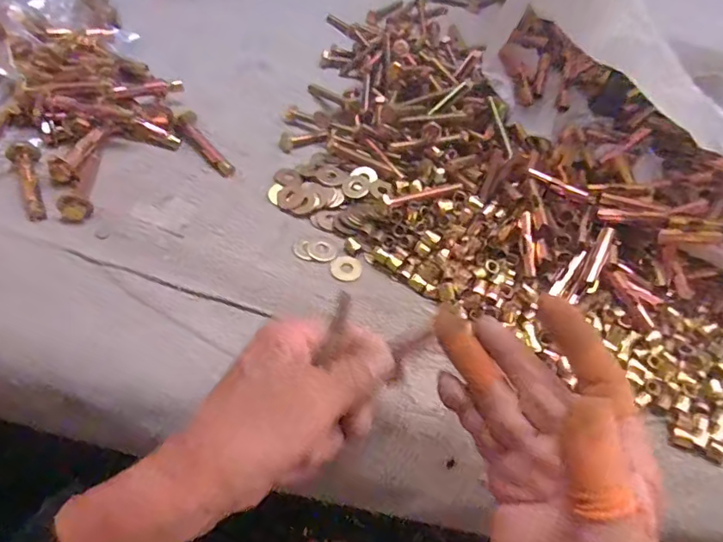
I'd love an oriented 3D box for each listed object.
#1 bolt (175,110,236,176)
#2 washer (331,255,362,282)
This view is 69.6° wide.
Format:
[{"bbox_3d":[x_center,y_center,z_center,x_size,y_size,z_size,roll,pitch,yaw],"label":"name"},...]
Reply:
[{"bbox_3d":[-0.121,-0.096,0.397,0.020,0.014,0.071,-28,61,-26],"label":"bolt"},{"bbox_3d":[-0.010,-0.003,0.350,0.021,0.004,0.021,-6,54,-13],"label":"washer"}]

